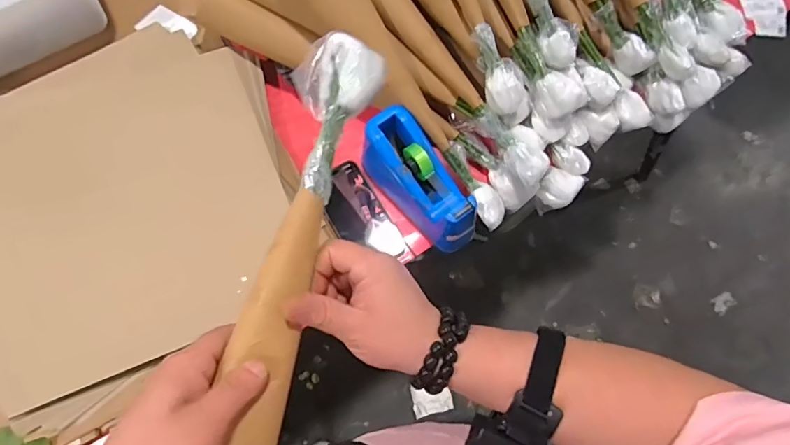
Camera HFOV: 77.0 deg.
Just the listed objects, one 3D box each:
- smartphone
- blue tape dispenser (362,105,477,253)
[{"bbox_3d":[-0.054,-0.011,0.731,0.079,0.016,0.156,-29,77,-10],"label":"smartphone"},{"bbox_3d":[0.032,-0.055,0.697,0.090,0.094,0.208,-36,78,-12],"label":"blue tape dispenser"}]

